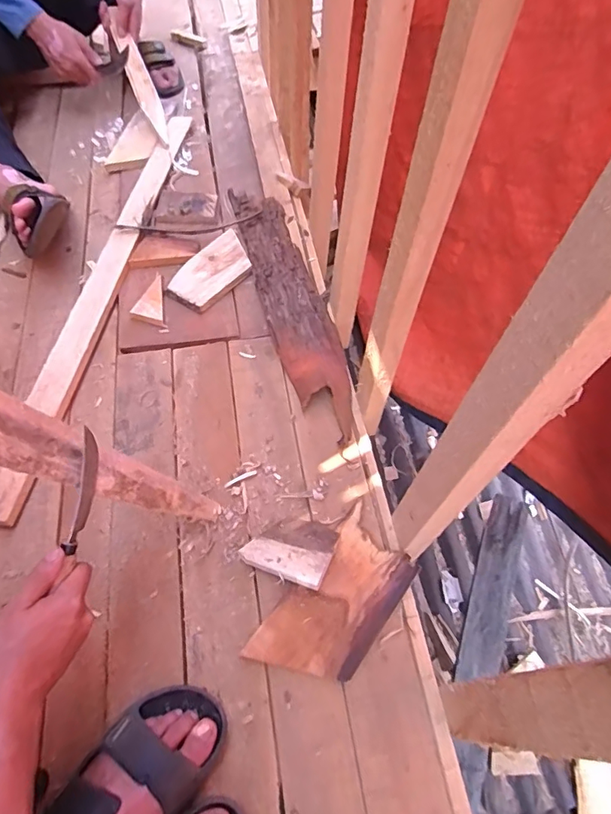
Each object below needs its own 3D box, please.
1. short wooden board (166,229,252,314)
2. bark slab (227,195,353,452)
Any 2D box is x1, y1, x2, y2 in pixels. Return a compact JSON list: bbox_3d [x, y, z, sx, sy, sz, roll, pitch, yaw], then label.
[{"bbox_3d":[-0.163,-0.240,0.866,0.094,0.022,0.174,34,65,17],"label":"short wooden board"},{"bbox_3d":[-0.029,-0.200,0.835,0.100,0.042,0.582,-13,61,-9],"label":"bark slab"}]

